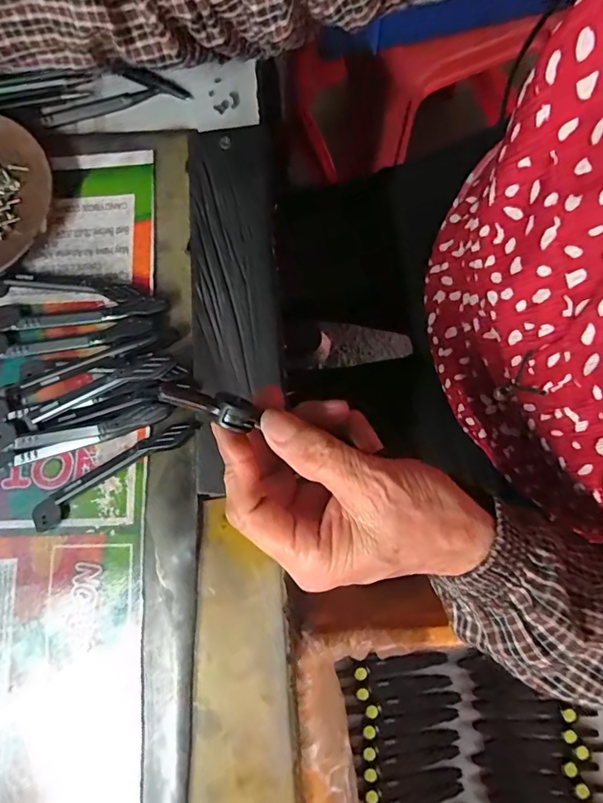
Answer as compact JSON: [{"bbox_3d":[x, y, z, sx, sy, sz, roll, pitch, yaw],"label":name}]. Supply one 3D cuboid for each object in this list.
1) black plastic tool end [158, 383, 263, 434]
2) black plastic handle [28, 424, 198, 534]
[{"bbox_3d":[-0.040,0.001,0.209,0.042,0.010,0.015,17,80,-17],"label":"black plastic tool end"},{"bbox_3d":[-0.106,0.039,0.273,0.107,0.016,0.016,-32,81,-3],"label":"black plastic handle"}]

